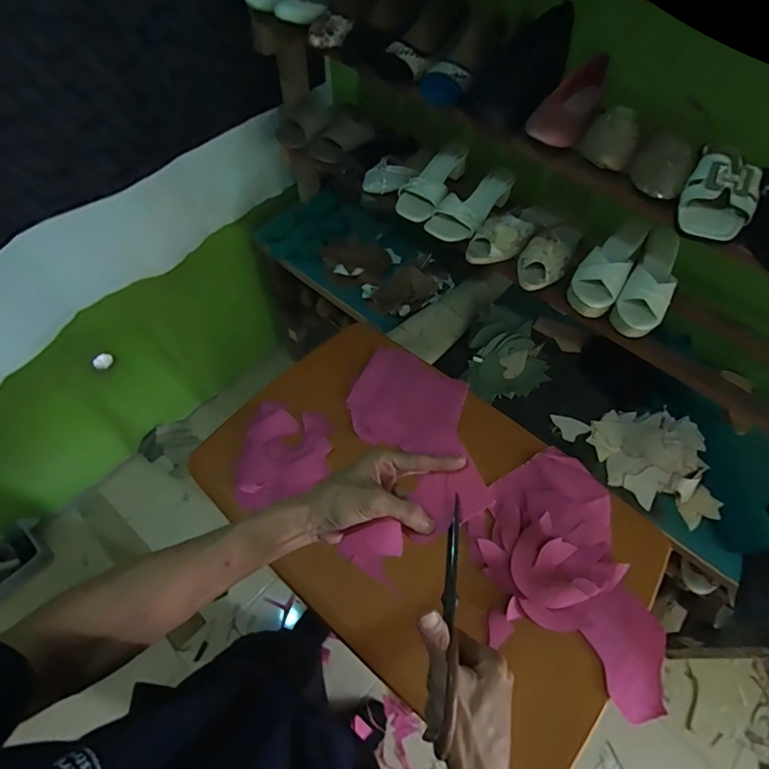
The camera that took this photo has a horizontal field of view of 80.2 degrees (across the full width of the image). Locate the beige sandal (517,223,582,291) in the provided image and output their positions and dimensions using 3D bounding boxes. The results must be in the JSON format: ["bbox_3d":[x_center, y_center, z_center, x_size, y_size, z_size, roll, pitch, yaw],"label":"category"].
[{"bbox_3d":[0.322,-0.258,0.890,0.088,0.058,0.202,31,61,15],"label":"beige sandal"}]

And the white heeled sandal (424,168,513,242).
[{"bbox_3d":[0.189,-0.366,0.952,0.222,0.065,0.093,-40,67,-9],"label":"white heeled sandal"}]

